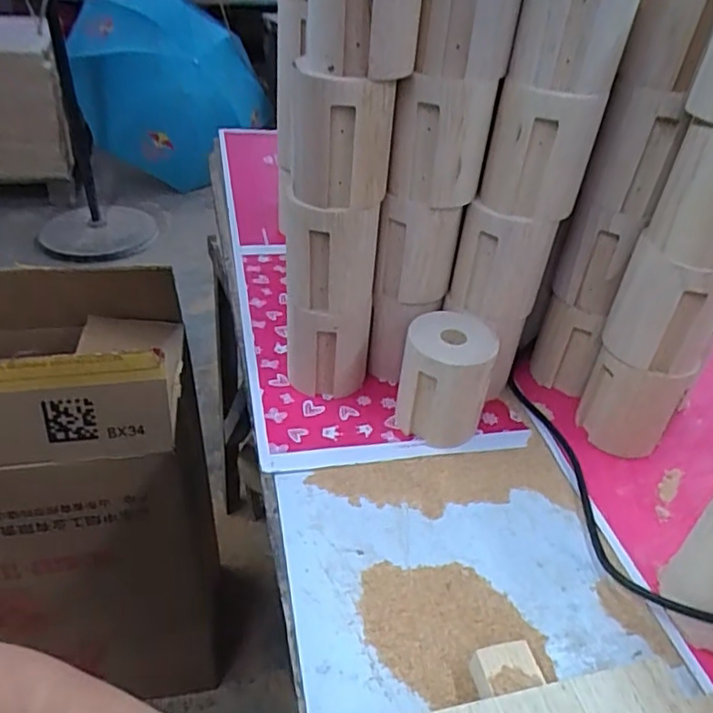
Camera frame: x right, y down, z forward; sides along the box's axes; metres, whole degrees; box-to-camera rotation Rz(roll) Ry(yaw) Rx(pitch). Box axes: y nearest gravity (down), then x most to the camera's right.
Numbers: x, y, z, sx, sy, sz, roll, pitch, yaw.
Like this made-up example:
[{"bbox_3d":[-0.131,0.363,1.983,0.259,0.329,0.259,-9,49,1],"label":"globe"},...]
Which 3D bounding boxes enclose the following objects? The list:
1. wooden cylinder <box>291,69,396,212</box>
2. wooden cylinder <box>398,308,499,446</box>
[{"bbox_3d":[-0.014,-0.183,0.513,0.080,0.098,0.081,0,37,-5],"label":"wooden cylinder"},{"bbox_3d":[0.082,0.023,0.570,0.076,0.102,0.080,12,37,11],"label":"wooden cylinder"}]

